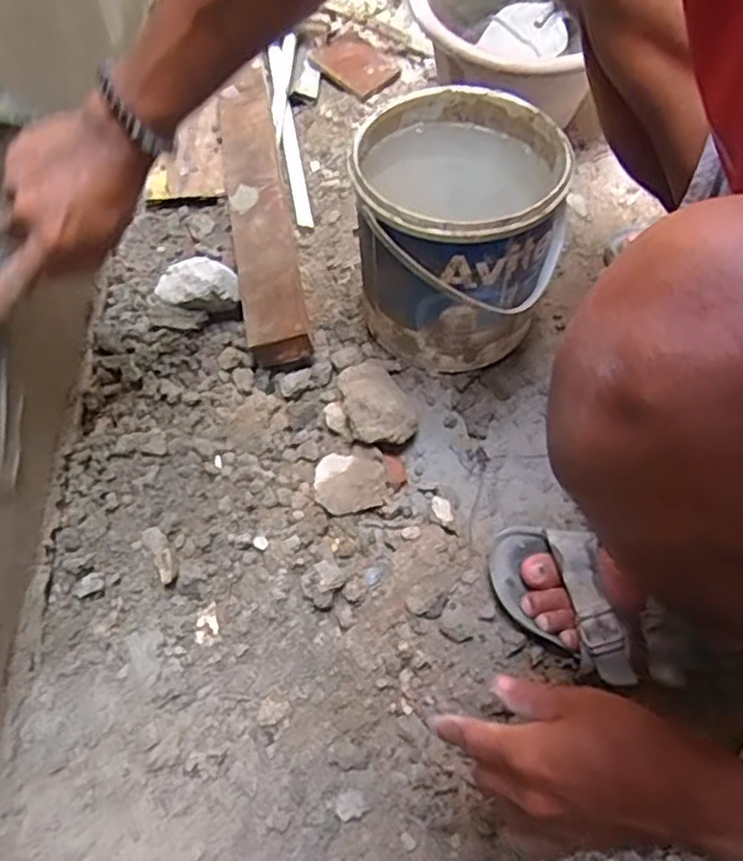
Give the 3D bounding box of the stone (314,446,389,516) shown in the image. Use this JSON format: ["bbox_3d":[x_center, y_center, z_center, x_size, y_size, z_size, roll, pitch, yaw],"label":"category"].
[{"bbox_3d":[-0.019,0.047,0.623,0.063,0.022,0.054,-12,61,-7],"label":"stone"}]

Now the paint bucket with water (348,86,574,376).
[{"bbox_3d":[0.075,-0.176,0.649,0.171,0.200,0.170,0,60,-1],"label":"paint bucket with water"}]

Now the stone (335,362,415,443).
[{"bbox_3d":[0.002,-0.025,0.652,0.060,0.056,0.092,-18,62,-11],"label":"stone"}]

